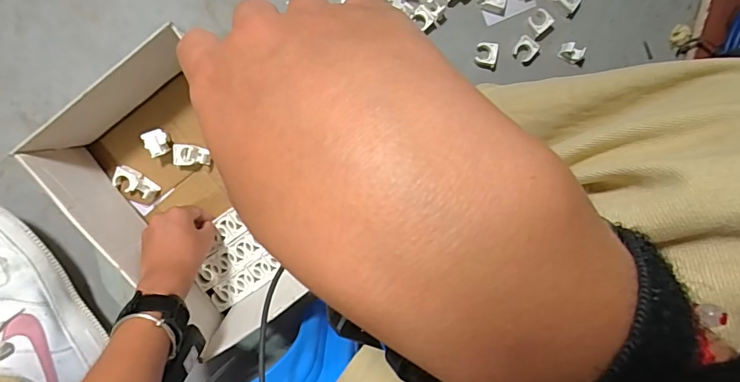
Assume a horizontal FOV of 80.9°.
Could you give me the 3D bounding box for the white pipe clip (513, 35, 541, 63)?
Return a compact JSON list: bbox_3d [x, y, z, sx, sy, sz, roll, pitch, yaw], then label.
[{"bbox_3d":[0.205,-0.186,0.570,0.027,0.012,0.029,34,95,-6],"label":"white pipe clip"}]

